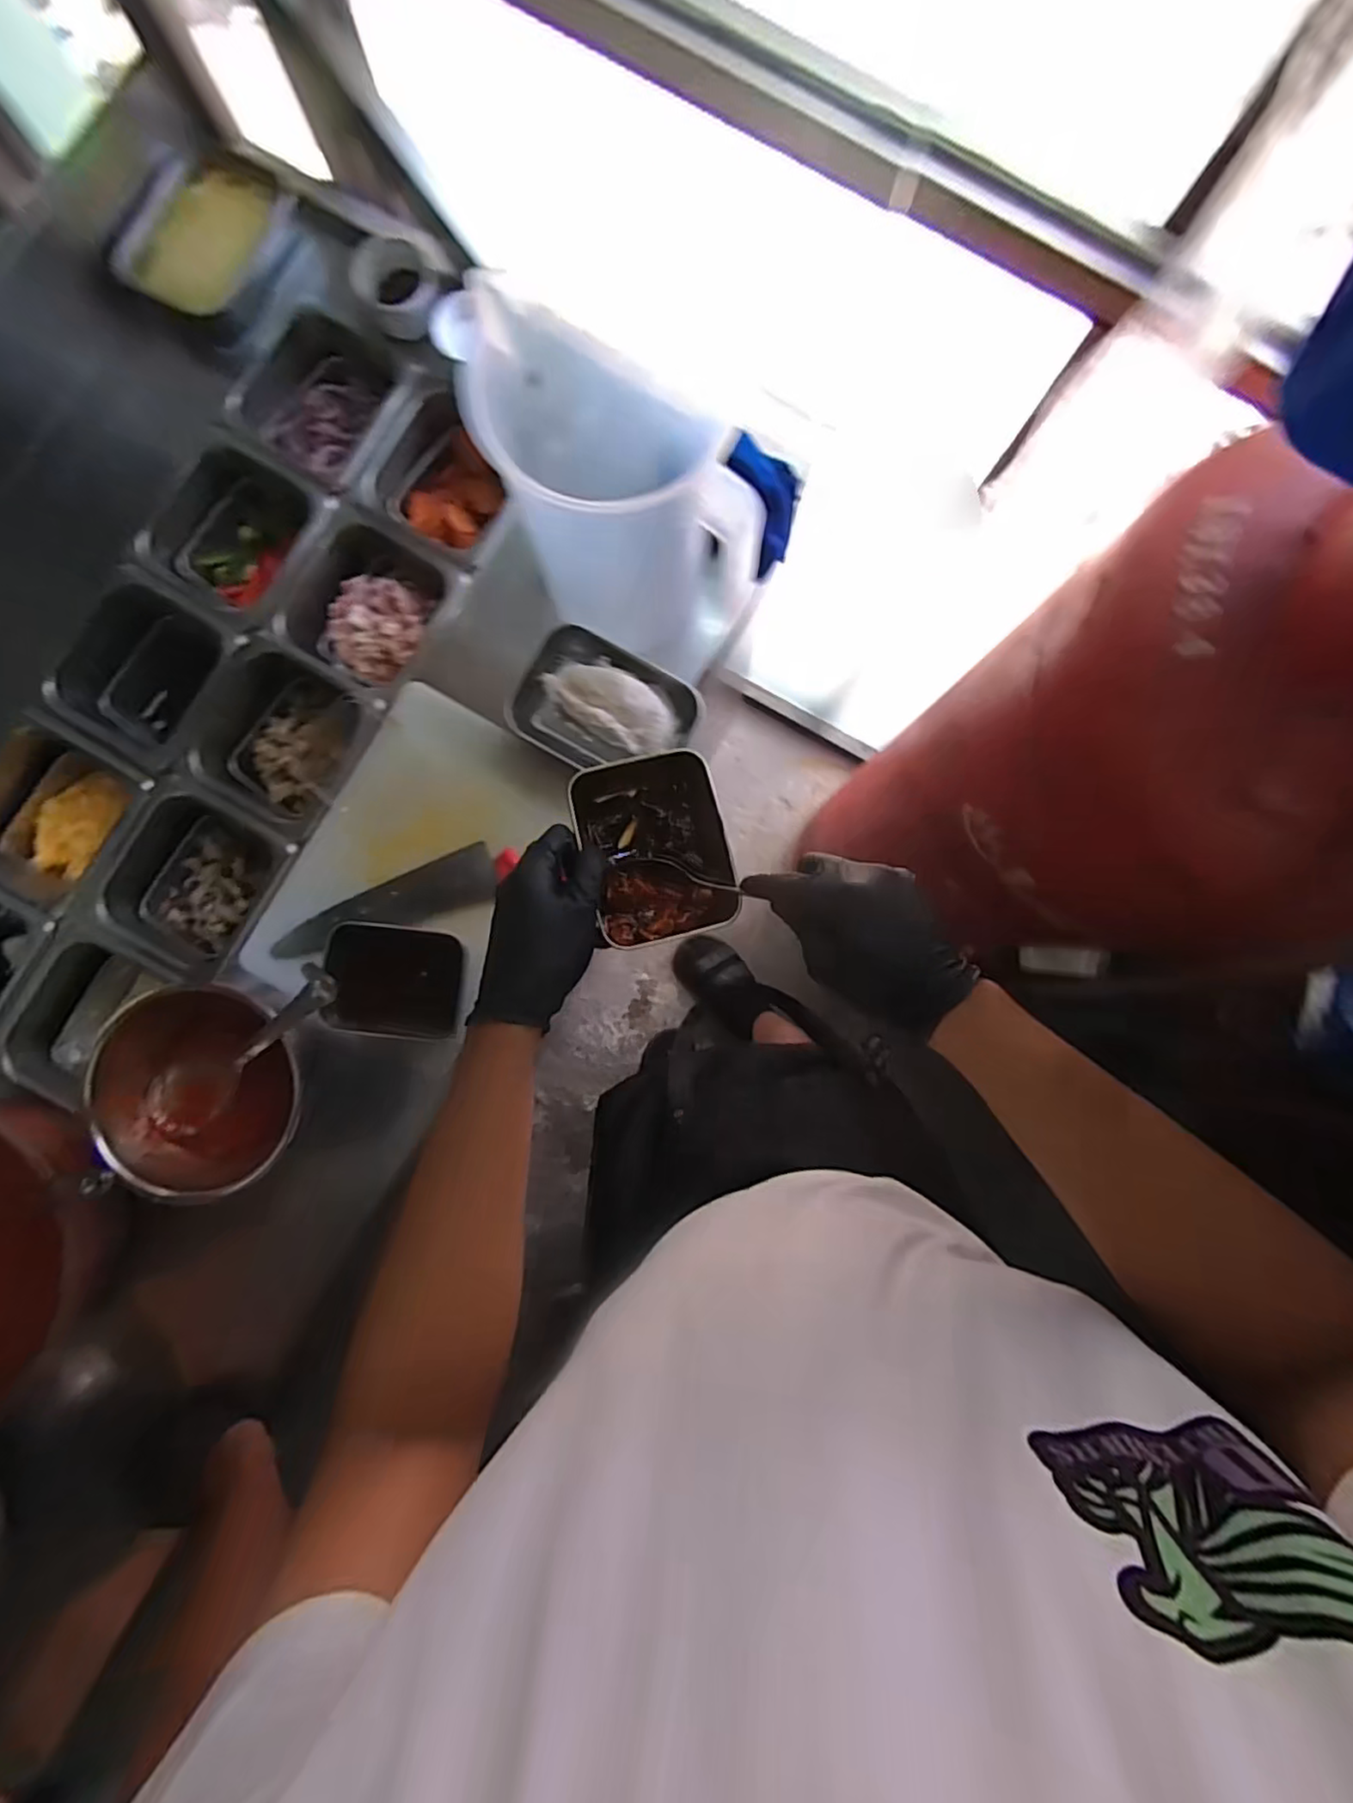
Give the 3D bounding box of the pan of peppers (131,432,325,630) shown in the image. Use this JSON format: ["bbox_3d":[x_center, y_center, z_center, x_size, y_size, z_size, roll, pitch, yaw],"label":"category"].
[{"bbox_3d":[-0.474,-0.394,0.736,0.159,0.094,0.170,32,87,0],"label":"pan of peppers"}]

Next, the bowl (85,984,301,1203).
[{"bbox_3d":[-0.446,0.175,0.620,0.178,0.091,0.190,0,88,-2],"label":"bowl"}]

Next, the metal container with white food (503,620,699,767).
[{"bbox_3d":[-0.070,-0.195,0.653,0.176,0.058,0.120,23,88,-1],"label":"metal container with white food"}]

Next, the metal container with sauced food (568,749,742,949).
[{"bbox_3d":[-0.015,-0.040,0.497,0.104,0.067,0.135,-16,89,-2],"label":"metal container with sauced food"}]

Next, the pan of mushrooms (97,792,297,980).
[{"bbox_3d":[-0.509,-0.016,0.714,0.171,0.084,0.183,23,88,-1],"label":"pan of mushrooms"}]

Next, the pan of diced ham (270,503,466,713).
[{"bbox_3d":[-0.337,-0.318,0.723,0.155,0.083,0.184,23,88,-1],"label":"pan of diced ham"}]

